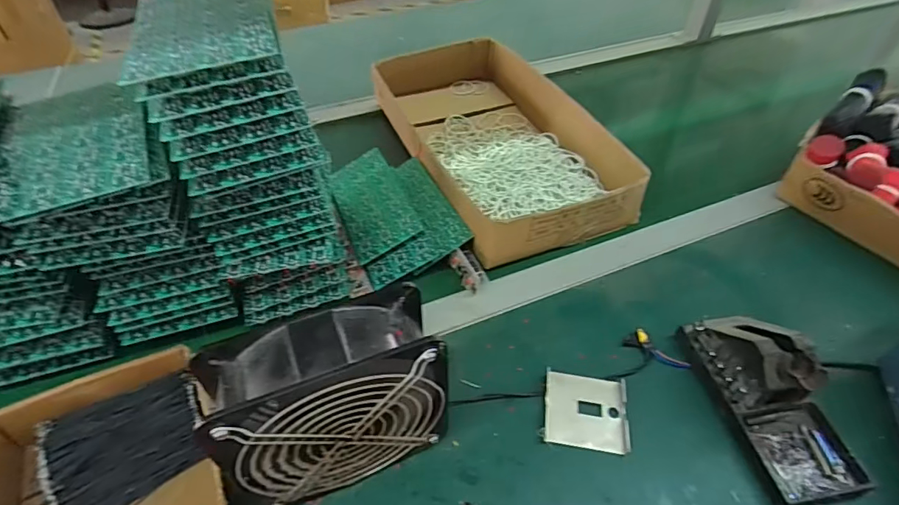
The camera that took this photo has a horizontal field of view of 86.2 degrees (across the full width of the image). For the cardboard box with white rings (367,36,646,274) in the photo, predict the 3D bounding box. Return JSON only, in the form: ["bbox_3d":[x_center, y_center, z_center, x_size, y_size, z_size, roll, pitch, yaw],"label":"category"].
[{"bbox_3d":[0.059,-0.169,0.677,0.239,0.070,0.436,-18,48,-16],"label":"cardboard box with white rings"}]

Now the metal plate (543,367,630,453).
[{"bbox_3d":[0.119,0.136,0.416,0.069,0.014,0.063,5,46,6],"label":"metal plate"}]

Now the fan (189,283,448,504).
[{"bbox_3d":[-0.079,0.112,0.340,0.147,0.154,0.058,-15,47,-14],"label":"fan"}]

